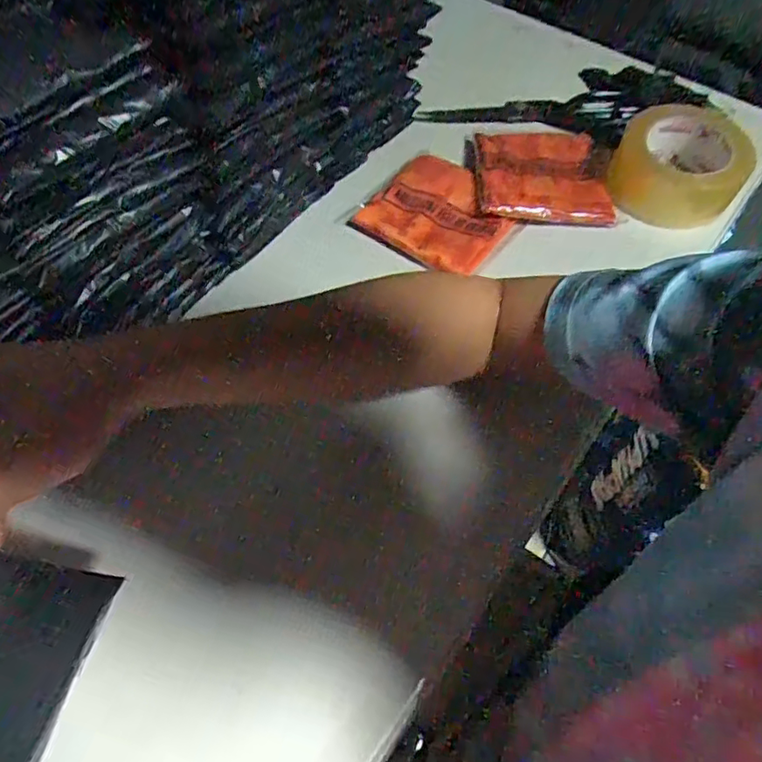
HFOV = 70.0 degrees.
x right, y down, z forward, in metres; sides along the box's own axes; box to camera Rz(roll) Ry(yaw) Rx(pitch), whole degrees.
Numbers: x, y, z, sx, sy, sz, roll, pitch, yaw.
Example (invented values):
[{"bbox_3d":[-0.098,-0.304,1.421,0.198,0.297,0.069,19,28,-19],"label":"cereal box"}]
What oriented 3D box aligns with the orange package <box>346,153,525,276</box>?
[{"bbox_3d":[0.055,-0.156,0.511,0.128,0.023,0.109,31,64,16],"label":"orange package"}]

